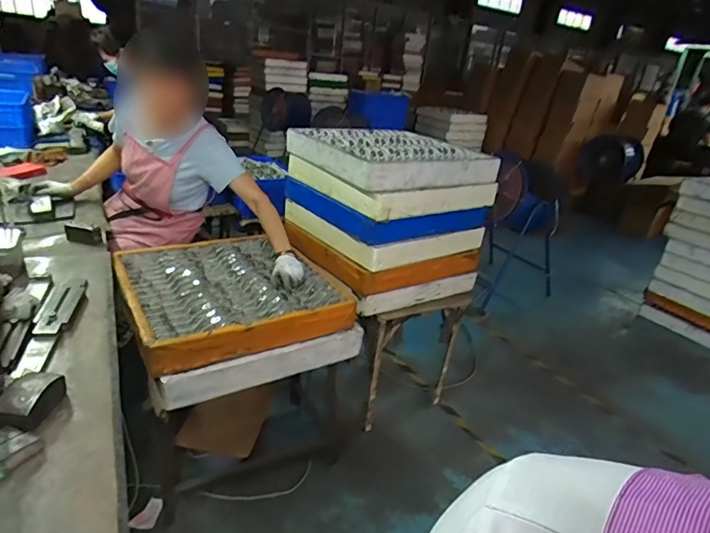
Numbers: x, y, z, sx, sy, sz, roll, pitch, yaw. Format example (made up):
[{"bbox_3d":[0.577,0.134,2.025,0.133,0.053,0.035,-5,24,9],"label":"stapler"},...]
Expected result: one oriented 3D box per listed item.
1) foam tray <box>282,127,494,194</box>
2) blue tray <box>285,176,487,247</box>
[{"bbox_3d":[0.115,-0.394,1.641,0.552,0.090,0.542,-12,30,-35],"label":"foam tray"},{"bbox_3d":[0.092,-0.226,1.707,0.505,0.097,0.528,-10,29,-32],"label":"blue tray"}]

